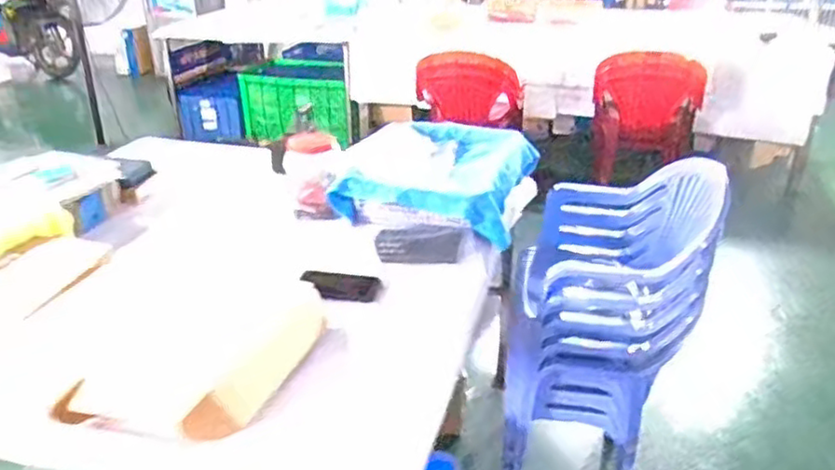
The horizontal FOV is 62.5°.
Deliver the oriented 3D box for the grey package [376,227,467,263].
[{"bbox_3d":[-0.003,0.019,1.457,0.189,0.061,0.065,6,27,12],"label":"grey package"}]

